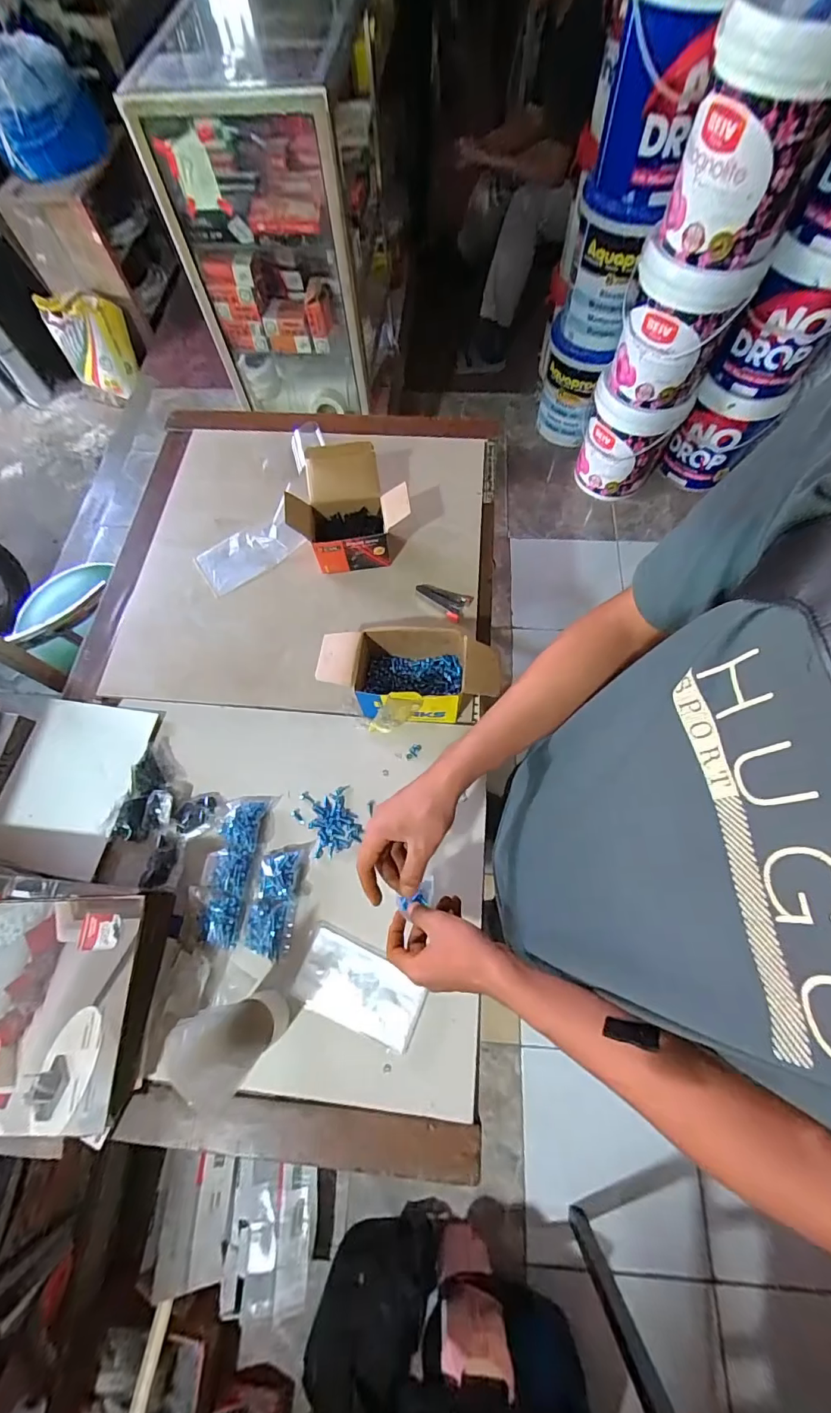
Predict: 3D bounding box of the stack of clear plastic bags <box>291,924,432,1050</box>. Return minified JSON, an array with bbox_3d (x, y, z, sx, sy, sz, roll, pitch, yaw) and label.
[{"bbox_3d":[-0.067,0.344,0.571,0.153,0.016,0.086,21,71,9],"label":"stack of clear plastic bags"}]

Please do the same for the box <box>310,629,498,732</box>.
[{"bbox_3d":[-0.010,-0.035,0.677,0.243,0.102,0.126,1,69,2],"label":"box"}]

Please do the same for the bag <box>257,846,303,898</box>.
[{"bbox_3d":[-0.182,0.221,0.616,0.052,0.027,0.065,-2,69,1],"label":"bag"}]

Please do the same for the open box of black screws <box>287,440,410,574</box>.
[{"bbox_3d":[-0.111,-0.332,0.788,0.187,0.118,0.160,-6,69,-1],"label":"open box of black screws"}]

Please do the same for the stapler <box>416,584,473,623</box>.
[{"bbox_3d":[0.044,-0.184,0.780,0.091,0.017,0.056,32,73,13],"label":"stapler"}]

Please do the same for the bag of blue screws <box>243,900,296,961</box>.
[{"bbox_3d":[-0.186,0.283,0.595,0.061,0.028,0.064,7,69,4],"label":"bag of blue screws"}]

